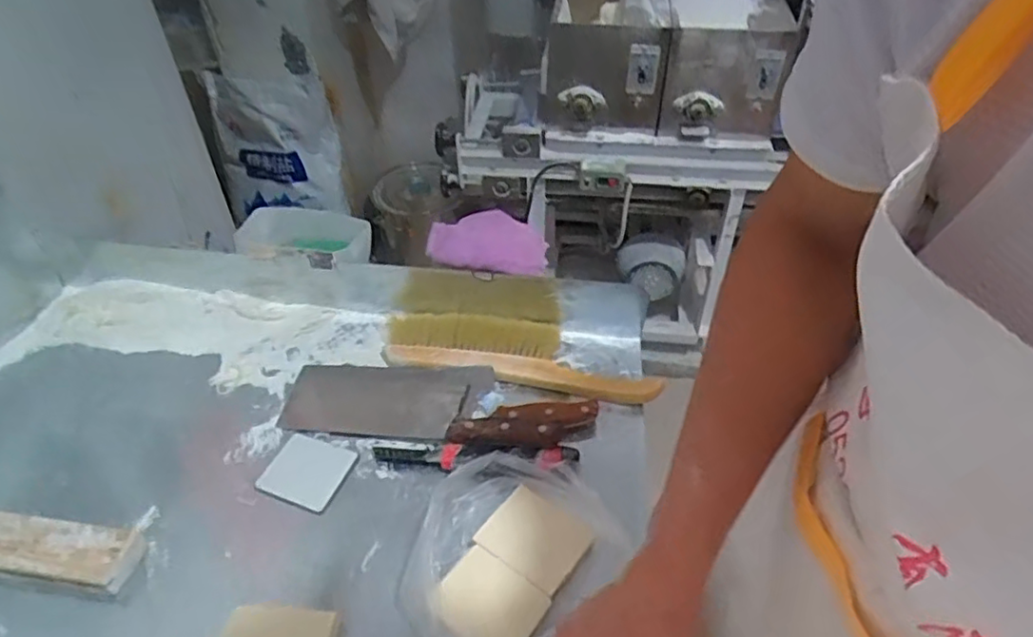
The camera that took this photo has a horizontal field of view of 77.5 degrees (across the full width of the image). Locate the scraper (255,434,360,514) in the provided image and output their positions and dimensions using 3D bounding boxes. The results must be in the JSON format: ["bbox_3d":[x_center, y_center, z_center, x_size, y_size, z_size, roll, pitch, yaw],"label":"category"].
[{"bbox_3d":[-0.225,0.164,0.691,0.086,0.005,0.079,15,42,14],"label":"scraper"}]

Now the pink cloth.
[{"bbox_3d":[-0.034,-0.102,0.831,0.148,0.019,0.090,14,59,-5],"label":"pink cloth"}]

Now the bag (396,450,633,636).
[{"bbox_3d":[-0.014,0.215,0.602,0.200,0.033,0.164,-33,53,-30],"label":"bag"}]

